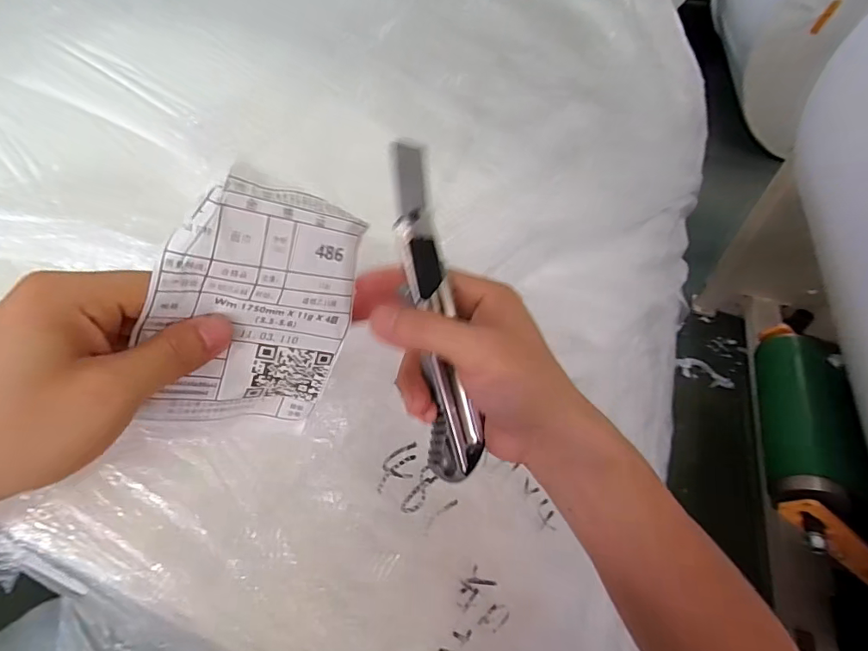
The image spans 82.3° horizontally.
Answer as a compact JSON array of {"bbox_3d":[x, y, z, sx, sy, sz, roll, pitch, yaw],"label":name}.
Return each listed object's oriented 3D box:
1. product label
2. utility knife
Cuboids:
[{"bbox_3d":[-0.086,-0.005,0.242,0.094,0.122,0.014,8,24,-42],"label":"product label"},{"bbox_3d":[0.000,-0.003,0.260,0.029,0.175,0.008,-13,14,-16],"label":"utility knife"}]

